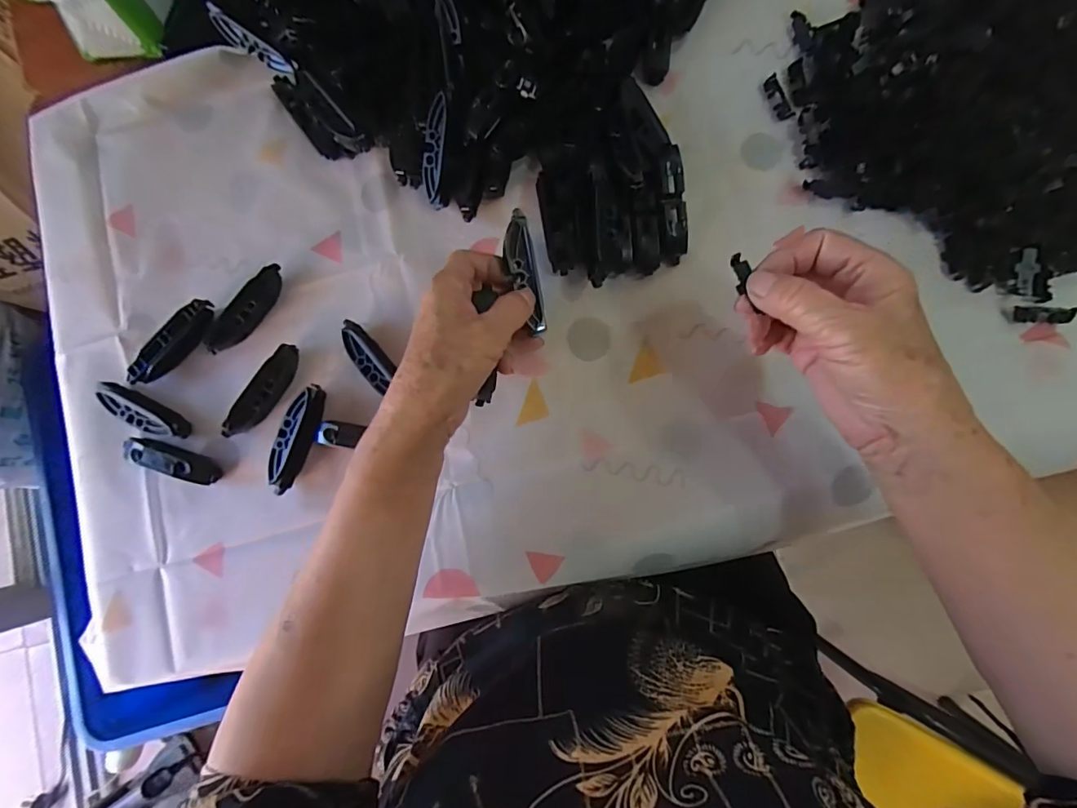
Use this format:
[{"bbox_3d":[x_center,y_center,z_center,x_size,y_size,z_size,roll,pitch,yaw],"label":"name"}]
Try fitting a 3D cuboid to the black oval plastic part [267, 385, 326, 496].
[{"bbox_3d":[-0.182,0.026,0.362,0.022,0.017,0.081,23,86,5],"label":"black oval plastic part"}]

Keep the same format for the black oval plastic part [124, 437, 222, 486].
[{"bbox_3d":[-0.281,0.042,0.368,0.077,0.022,0.017,16,85,5],"label":"black oval plastic part"}]

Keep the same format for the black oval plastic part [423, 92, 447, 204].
[{"bbox_3d":[-0.077,-0.188,0.359,0.017,0.004,0.070,14,113,7],"label":"black oval plastic part"}]

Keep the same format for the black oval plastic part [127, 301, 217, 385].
[{"bbox_3d":[-0.284,-0.046,0.376,0.022,0.017,0.080,42,88,6],"label":"black oval plastic part"}]

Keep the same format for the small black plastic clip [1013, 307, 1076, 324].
[{"bbox_3d":[0.347,-0.060,0.330,0.037,0.006,0.010,5,84,4],"label":"small black plastic clip"}]

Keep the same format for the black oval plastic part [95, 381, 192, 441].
[{"bbox_3d":[-0.305,0.008,0.374,0.073,0.018,0.022,26,86,6],"label":"black oval plastic part"}]

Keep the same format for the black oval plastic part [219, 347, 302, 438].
[{"bbox_3d":[-0.208,-0.008,0.367,0.021,0.019,0.080,32,87,6],"label":"black oval plastic part"}]

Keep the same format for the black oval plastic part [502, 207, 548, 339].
[{"bbox_3d":[-0.010,-0.088,0.330,0.019,0.018,0.083,-12,98,4],"label":"black oval plastic part"}]

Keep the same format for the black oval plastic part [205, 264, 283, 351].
[{"bbox_3d":[-0.228,-0.072,0.375,0.023,0.022,0.081,41,88,6],"label":"black oval plastic part"}]

